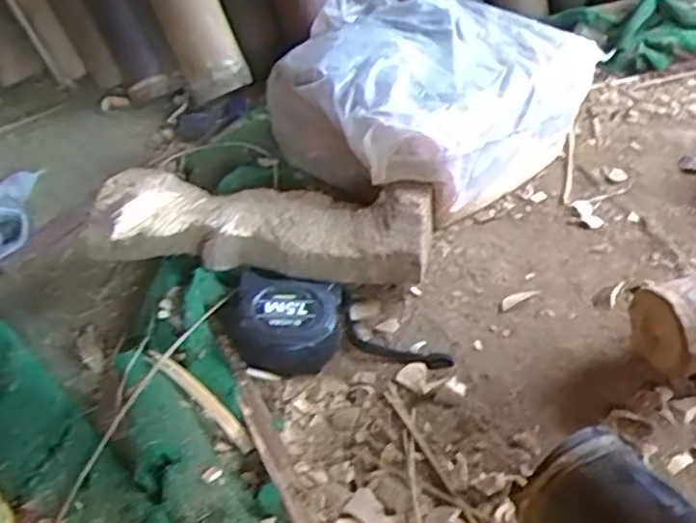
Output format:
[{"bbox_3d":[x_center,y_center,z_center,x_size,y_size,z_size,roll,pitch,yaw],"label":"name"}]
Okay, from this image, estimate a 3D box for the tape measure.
[{"bbox_3d":[-0.012,0.047,0.538,0.180,0.042,0.090,1,39,8],"label":"tape measure"}]

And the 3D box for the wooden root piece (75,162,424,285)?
[{"bbox_3d":[-0.071,-0.028,0.610,0.289,0.083,0.108,1,39,10],"label":"wooden root piece"}]

